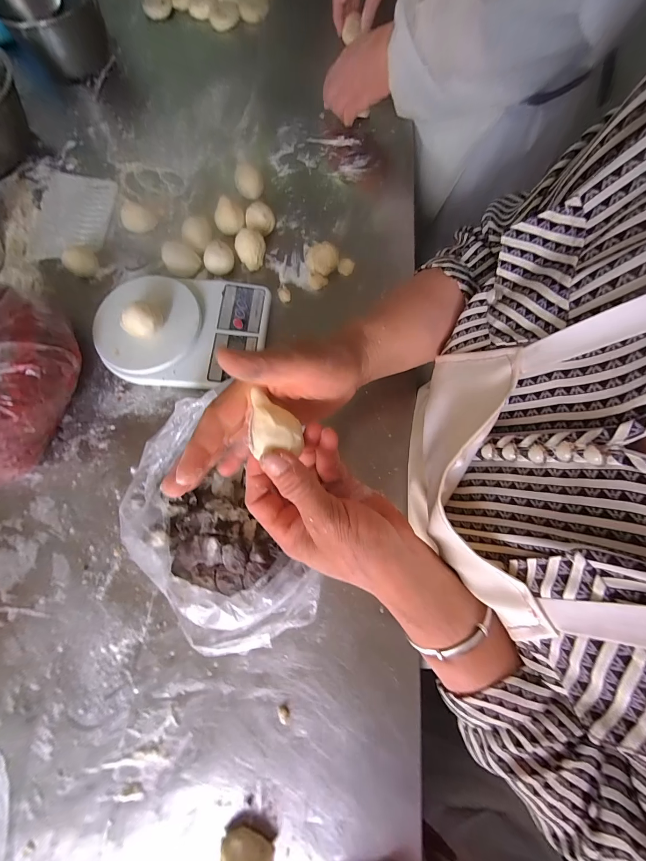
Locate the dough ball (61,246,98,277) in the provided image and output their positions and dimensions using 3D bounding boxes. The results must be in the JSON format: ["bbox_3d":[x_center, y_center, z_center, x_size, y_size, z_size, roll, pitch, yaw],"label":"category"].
[{"bbox_3d":[-0.350,-0.246,0.452,0.040,0.033,0.038,0,74,1],"label":"dough ball"}]

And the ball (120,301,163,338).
[{"bbox_3d":[-0.218,-0.132,0.382,0.040,0.038,0.043,0,75,0],"label":"ball"}]

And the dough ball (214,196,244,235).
[{"bbox_3d":[-0.139,-0.316,0.466,0.041,0.041,0.037,-17,75,-3],"label":"dough ball"}]

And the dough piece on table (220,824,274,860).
[{"bbox_3d":[-0.069,0.380,0.280,0.047,0.024,0.028,22,76,7],"label":"dough piece on table"}]

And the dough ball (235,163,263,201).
[{"bbox_3d":[-0.114,-0.386,0.493,0.041,0.030,0.041,-12,74,-2],"label":"dough ball"}]

